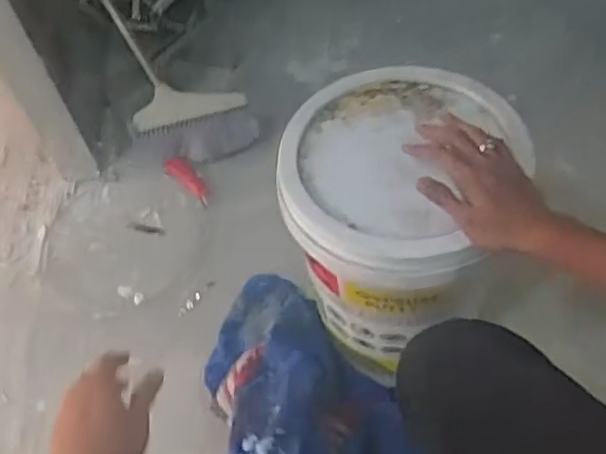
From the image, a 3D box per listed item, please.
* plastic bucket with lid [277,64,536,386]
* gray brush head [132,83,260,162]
[{"bbox_3d":[0.113,0.011,0.836,0.254,0.349,0.249,-1,53,1],"label":"plastic bucket with lid"},{"bbox_3d":[-0.202,-0.189,1.178,0.225,0.161,0.044,-17,54,-5],"label":"gray brush head"}]

